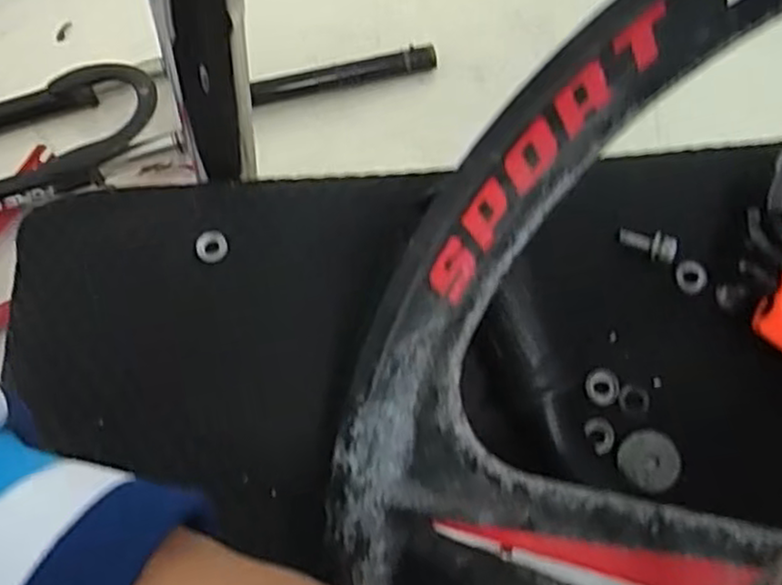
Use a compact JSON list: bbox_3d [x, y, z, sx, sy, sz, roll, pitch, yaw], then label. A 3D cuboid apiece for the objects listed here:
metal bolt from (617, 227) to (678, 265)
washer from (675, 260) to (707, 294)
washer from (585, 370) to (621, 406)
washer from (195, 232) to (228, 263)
[{"bbox_3d":[0.101,-0.019,0.285,0.023,0.009,0.010,24,75,7],"label":"metal bolt"},{"bbox_3d":[0.117,-0.006,0.283,0.012,0.004,0.013,0,74,0],"label":"washer"},{"bbox_3d":[0.079,0.035,0.270,0.013,0.004,0.013,0,74,0],"label":"washer"},{"bbox_3d":[-0.071,-0.018,0.284,0.012,0.004,0.012,0,74,0],"label":"washer"}]

